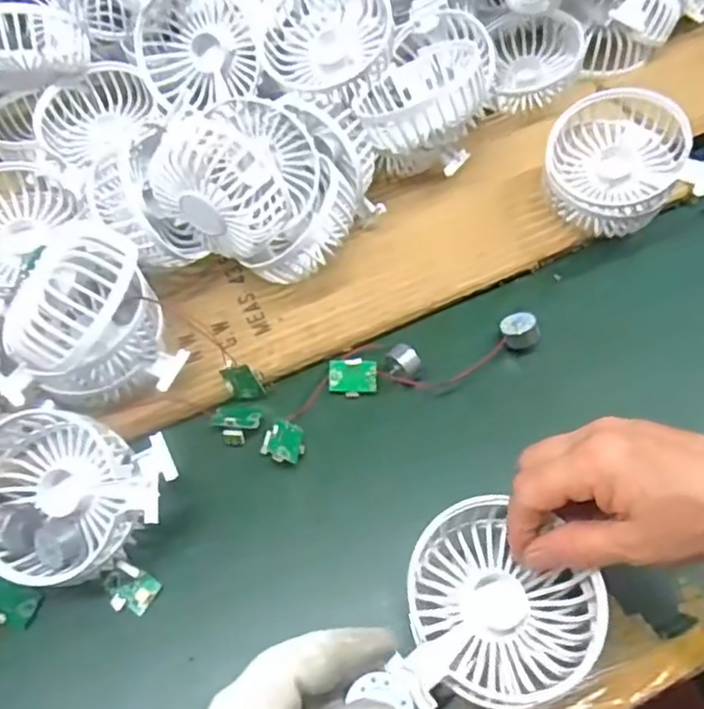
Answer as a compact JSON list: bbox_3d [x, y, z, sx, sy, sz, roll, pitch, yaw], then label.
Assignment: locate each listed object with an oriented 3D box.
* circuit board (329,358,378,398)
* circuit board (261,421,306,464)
[{"bbox_3d":[0.001,0.015,0.421,0.030,0.004,0.025,-2,77,3],"label":"circuit board"},{"bbox_3d":[-0.040,0.053,0.399,0.023,0.015,0.028,14,60,12],"label":"circuit board"}]

